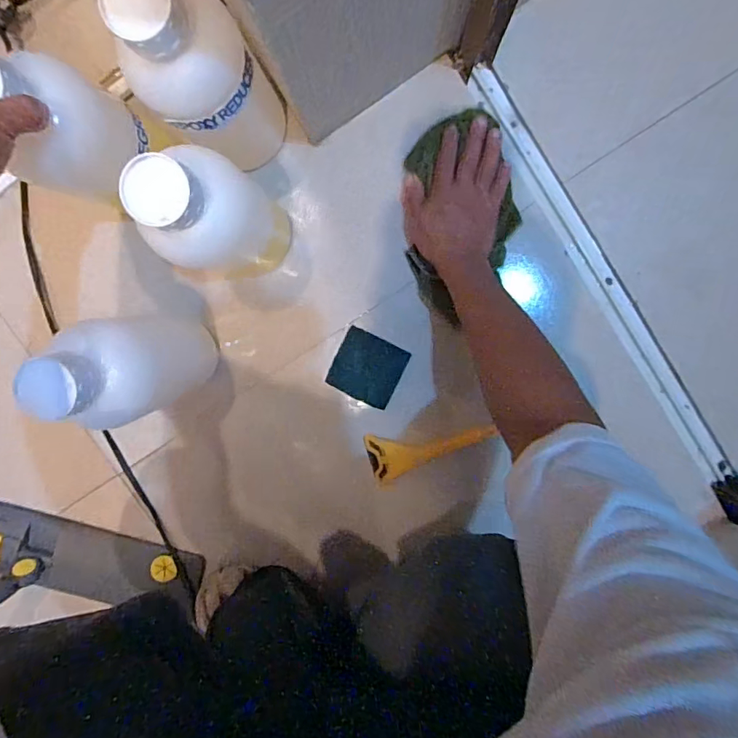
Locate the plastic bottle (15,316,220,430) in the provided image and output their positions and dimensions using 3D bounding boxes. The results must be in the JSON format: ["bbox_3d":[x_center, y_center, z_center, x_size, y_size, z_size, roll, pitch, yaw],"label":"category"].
[{"bbox_3d":[-0.218,0.001,0.452,0.072,0.225,0.093,-11,98,5],"label":"plastic bottle"}]

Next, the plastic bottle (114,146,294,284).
[{"bbox_3d":[-0.135,-0.135,0.428,0.076,0.224,0.090,40,99,-3],"label":"plastic bottle"}]

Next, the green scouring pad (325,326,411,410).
[{"bbox_3d":[-0.001,-0.001,0.553,0.076,0.006,0.075,25,99,-1],"label":"green scouring pad"}]

